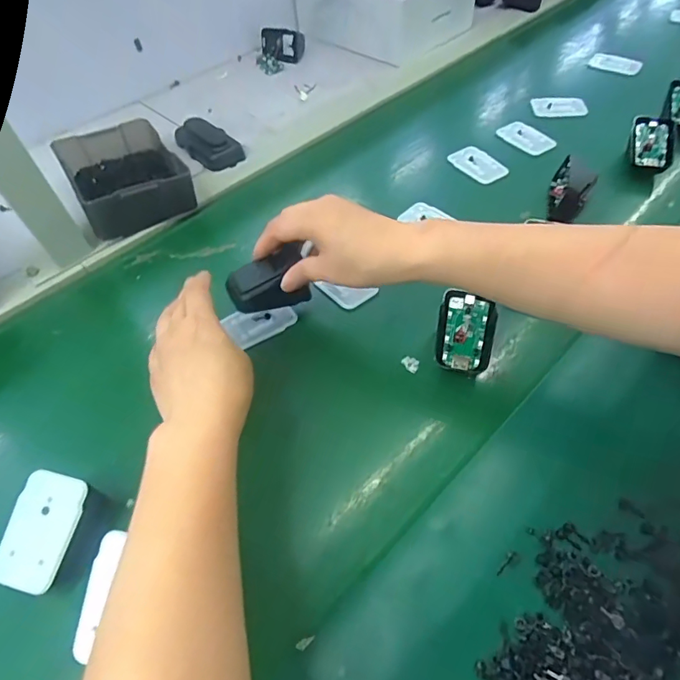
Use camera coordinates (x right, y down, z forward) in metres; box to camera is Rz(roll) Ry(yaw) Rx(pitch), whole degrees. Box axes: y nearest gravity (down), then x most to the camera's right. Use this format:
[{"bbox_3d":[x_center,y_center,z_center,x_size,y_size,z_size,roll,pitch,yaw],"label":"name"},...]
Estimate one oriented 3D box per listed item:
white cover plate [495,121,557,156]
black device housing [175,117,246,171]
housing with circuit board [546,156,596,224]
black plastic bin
[{"bbox_3d":[0.236,-0.259,0.581,0.036,0.008,0.070,-28,57,-16],"label":"white cover plate"},{"bbox_3d":[-0.170,-0.255,0.588,0.049,0.031,0.102,-38,61,-22],"label":"black device housing"},{"bbox_3d":[0.246,-0.161,0.489,0.039,0.032,0.083,19,58,17],"label":"housing with circuit board"},{"bbox_3d":[-0.246,-0.188,0.525,0.114,0.052,0.156,-28,57,-16],"label":"black plastic bin"}]

